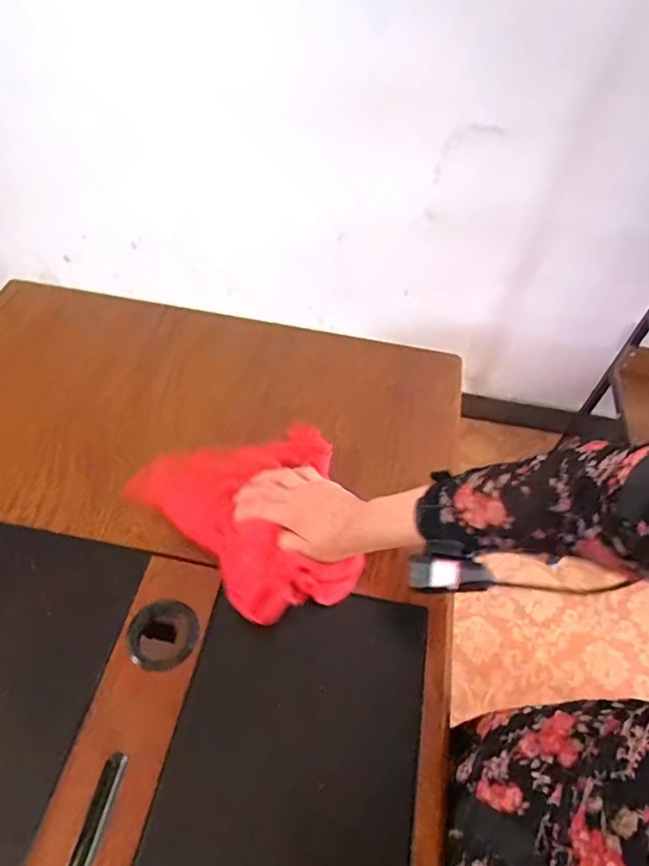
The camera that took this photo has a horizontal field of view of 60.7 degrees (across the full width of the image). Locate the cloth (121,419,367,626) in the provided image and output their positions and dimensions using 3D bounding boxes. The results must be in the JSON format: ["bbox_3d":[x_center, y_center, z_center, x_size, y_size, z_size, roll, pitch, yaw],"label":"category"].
[{"bbox_3d":[-0.072,0.088,0.593,0.207,0.033,0.221,-17,55,-17],"label":"cloth"}]

